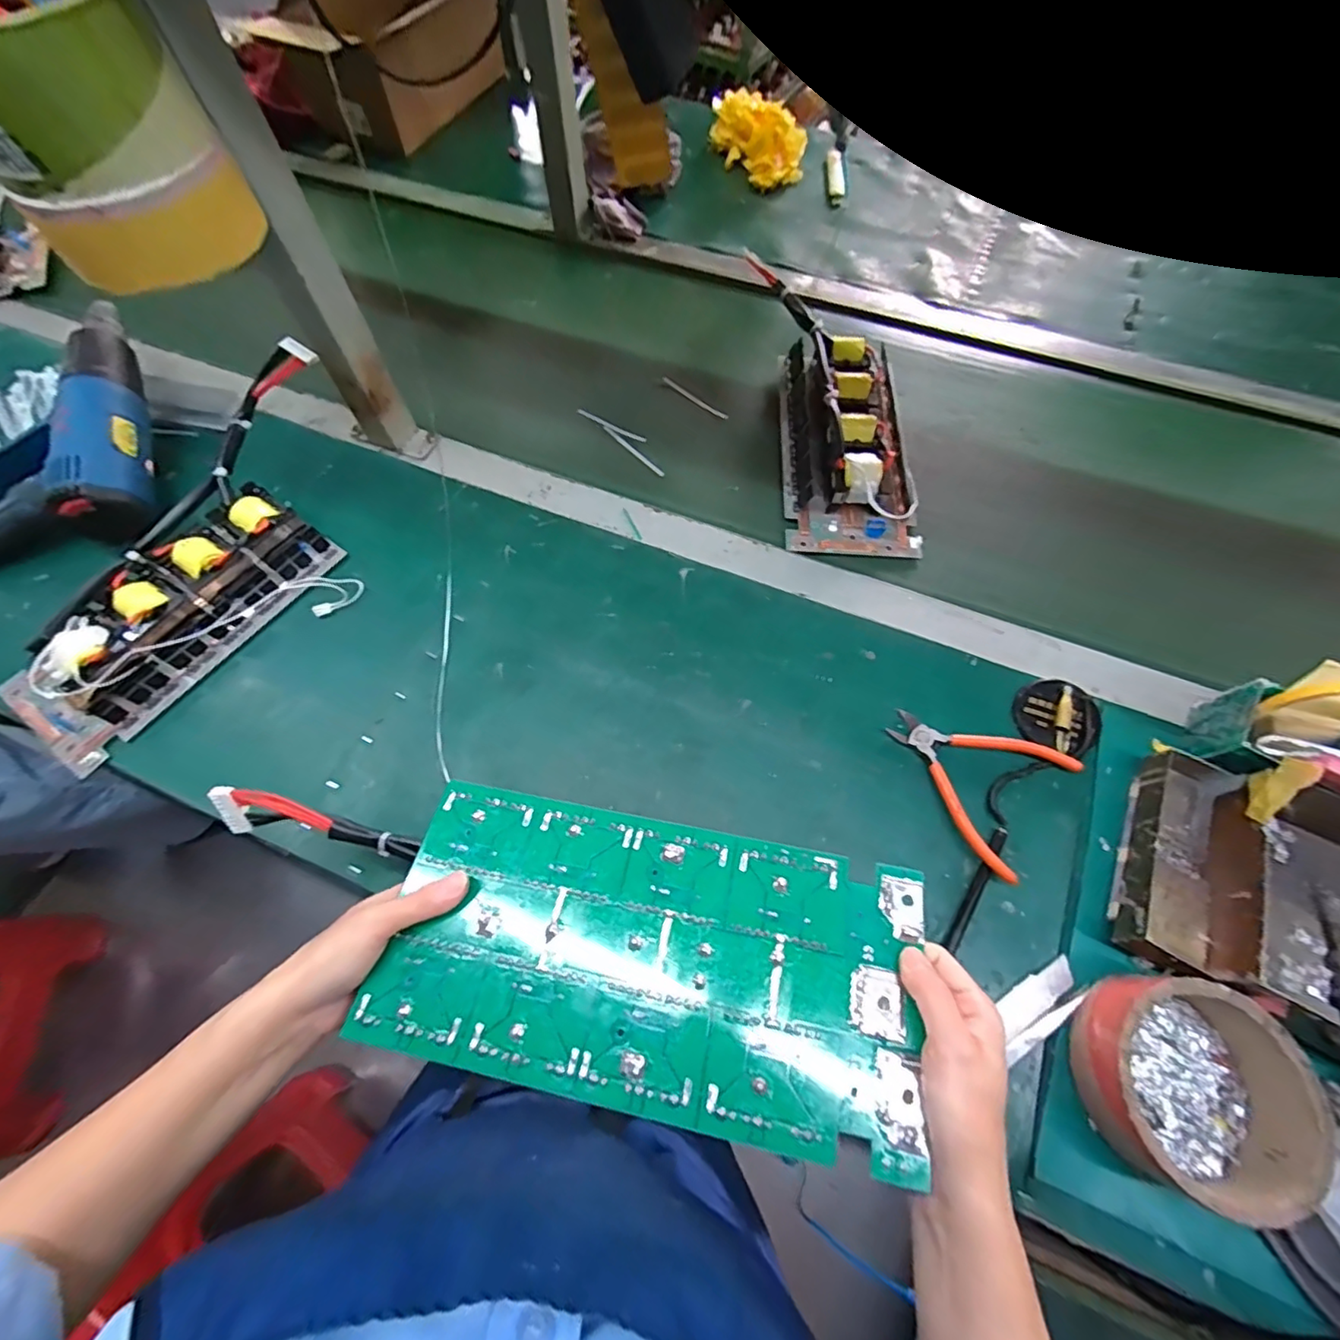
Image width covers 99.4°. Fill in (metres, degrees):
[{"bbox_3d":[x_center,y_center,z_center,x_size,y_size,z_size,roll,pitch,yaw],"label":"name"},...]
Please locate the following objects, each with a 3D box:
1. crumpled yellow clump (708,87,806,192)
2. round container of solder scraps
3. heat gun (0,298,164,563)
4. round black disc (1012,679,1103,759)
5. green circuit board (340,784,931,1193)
[{"bbox_3d":[0.136,-0.818,0.875,0.096,0.071,0.165,-27,67,-12],"label":"crumpled yellow clump"},{"bbox_3d":[0.341,0.271,0.372,0.117,0.051,0.122,18,66,9],"label":"round container of solder scraps"},{"bbox_3d":[-0.647,-0.237,0.587,0.210,0.087,0.253,-15,66,-6],"label":"heat gun"},{"bbox_3d":[0.344,0.041,0.499,0.071,0.017,0.066,0,65,1],"label":"round black disc"},{"bbox_3d":[-0.012,0.151,0.305,0.275,0.004,0.136,9,58,7],"label":"green circuit board"}]

